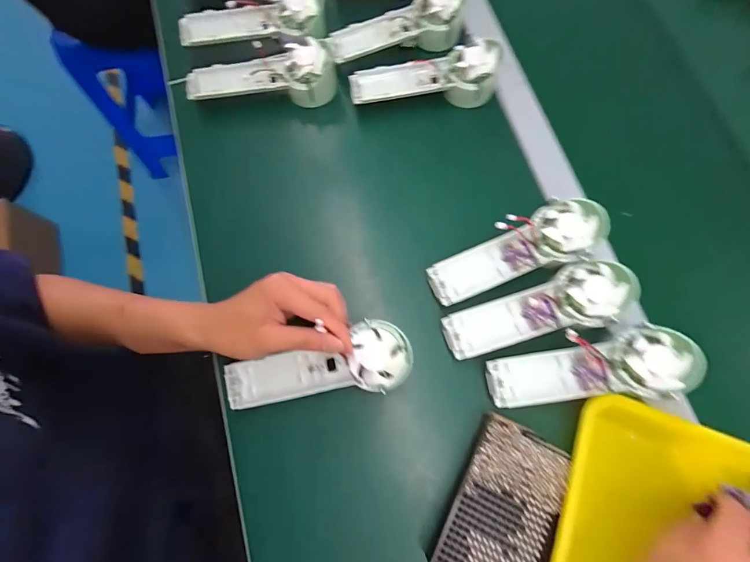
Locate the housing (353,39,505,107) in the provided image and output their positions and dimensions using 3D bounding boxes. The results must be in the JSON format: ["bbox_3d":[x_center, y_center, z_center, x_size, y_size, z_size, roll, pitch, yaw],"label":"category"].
[{"bbox_3d":[0.059,-0.241,0.444,0.176,0.063,0.058,-7,75,-1],"label":"housing"}]

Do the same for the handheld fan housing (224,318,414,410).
[{"bbox_3d":[-0.054,0.082,0.344,0.175,0.023,0.060,-14,75,8],"label":"handheld fan housing"}]

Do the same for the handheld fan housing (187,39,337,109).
[{"bbox_3d":[-0.139,-0.250,0.454,0.180,0.060,0.058,0,75,1],"label":"handheld fan housing"}]

